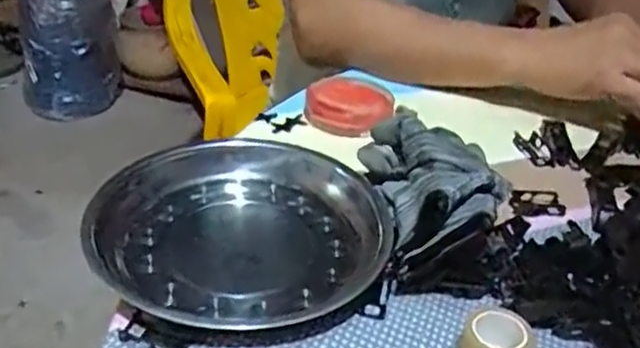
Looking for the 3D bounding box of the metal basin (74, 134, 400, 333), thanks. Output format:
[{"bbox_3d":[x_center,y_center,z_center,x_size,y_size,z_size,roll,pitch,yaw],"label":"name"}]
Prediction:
[{"bbox_3d":[-0.054,0.026,0.431,0.174,0.038,0.174,4,34,-3],"label":"metal basin"}]

